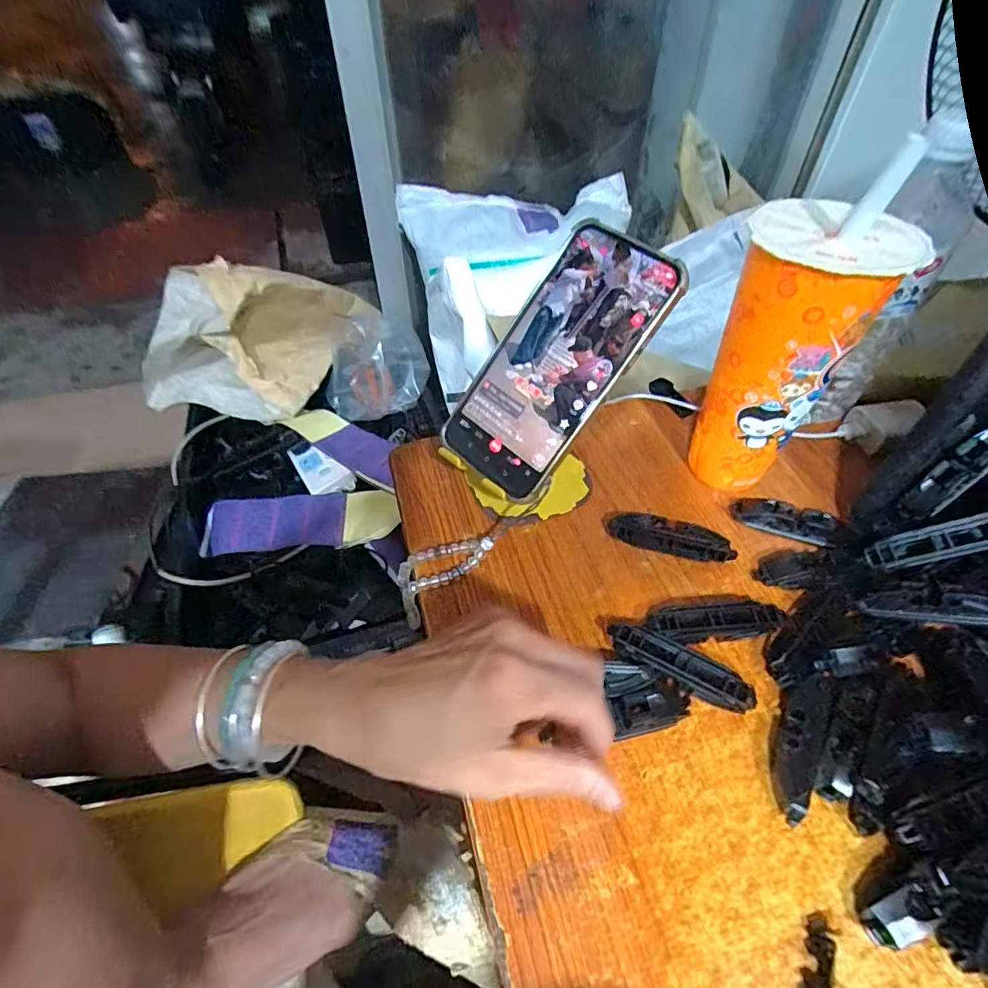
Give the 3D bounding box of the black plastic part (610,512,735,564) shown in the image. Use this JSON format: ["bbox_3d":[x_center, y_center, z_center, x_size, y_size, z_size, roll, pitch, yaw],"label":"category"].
[{"bbox_3d":[0.121,0.030,0.358,0.080,0.016,0.022,10,50,10],"label":"black plastic part"}]

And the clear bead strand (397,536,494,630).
[{"bbox_3d":[-0.034,0.050,0.345,0.073,0.013,0.039,-35,55,-5],"label":"clear bead strand"}]

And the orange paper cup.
[{"bbox_3d":[0.187,-0.089,0.341,0.082,0.196,0.081,32,57,25],"label":"orange paper cup"}]

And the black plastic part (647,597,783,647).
[{"bbox_3d":[0.131,0.078,0.313,0.079,0.020,0.024,-8,50,-6],"label":"black plastic part"}]

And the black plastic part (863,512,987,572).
[{"bbox_3d":[0.268,0.029,0.311,0.074,0.012,0.018,-24,40,32],"label":"black plastic part"}]

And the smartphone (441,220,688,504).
[{"bbox_3d":[0.038,-0.083,0.325,0.082,0.007,0.169,41,102,23],"label":"smartphone"}]

